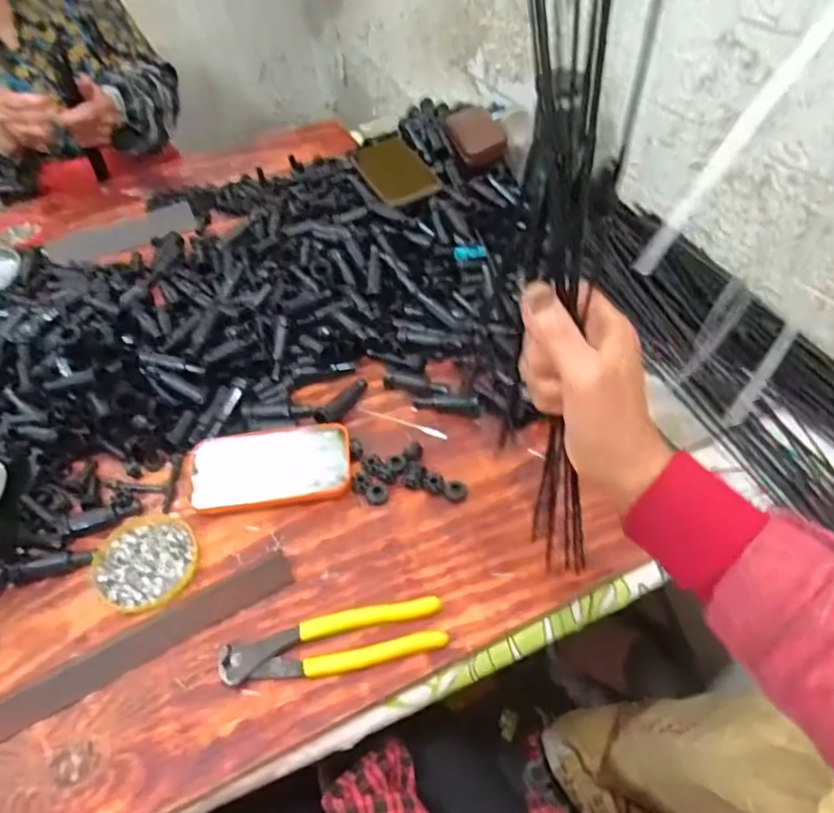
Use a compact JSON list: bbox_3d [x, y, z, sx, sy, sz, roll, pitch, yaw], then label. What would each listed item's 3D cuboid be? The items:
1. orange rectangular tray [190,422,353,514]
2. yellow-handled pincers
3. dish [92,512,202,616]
[{"bbox_3d":[-0.135,0.056,0.572,0.147,0.016,0.076,-7,48,0],"label":"orange rectangular tray"},{"bbox_3d":[-0.062,0.177,0.464,0.163,0.015,0.039,-11,49,-4],"label":"yellow-handled pincers"},{"bbox_3d":[-0.229,0.128,0.524,0.080,0.008,0.086,-3,49,3],"label":"dish"}]

